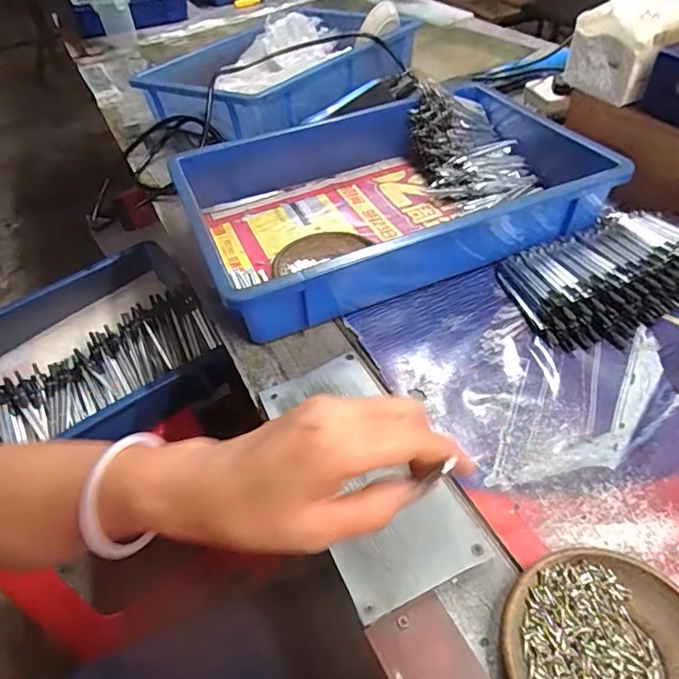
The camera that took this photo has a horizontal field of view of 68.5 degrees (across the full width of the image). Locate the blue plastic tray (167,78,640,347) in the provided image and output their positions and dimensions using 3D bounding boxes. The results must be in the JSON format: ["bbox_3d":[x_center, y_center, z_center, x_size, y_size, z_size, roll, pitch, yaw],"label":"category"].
[{"bbox_3d":[0.065,-0.177,0.582,0.442,0.081,0.292,-20,49,-12],"label":"blue plastic tray"}]

